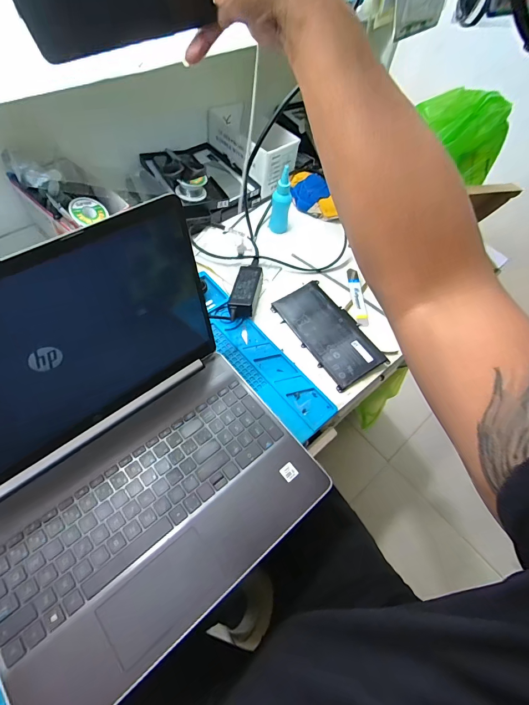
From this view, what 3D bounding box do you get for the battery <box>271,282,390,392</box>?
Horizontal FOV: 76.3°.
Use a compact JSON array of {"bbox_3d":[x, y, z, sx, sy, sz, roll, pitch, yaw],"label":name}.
[{"bbox_3d":[0.100,-0.035,0.534,0.095,0.008,0.180,-31,65,-15],"label":"battery"}]

